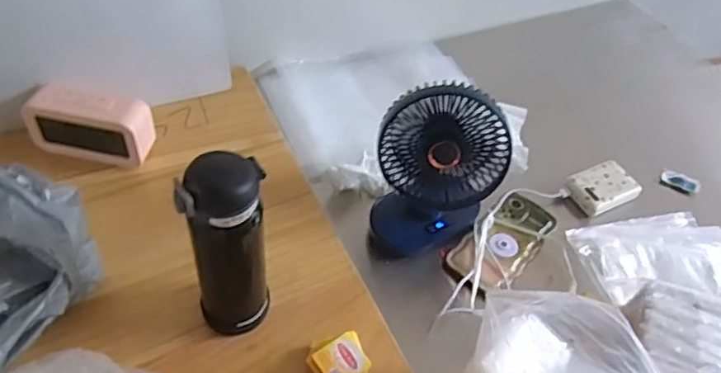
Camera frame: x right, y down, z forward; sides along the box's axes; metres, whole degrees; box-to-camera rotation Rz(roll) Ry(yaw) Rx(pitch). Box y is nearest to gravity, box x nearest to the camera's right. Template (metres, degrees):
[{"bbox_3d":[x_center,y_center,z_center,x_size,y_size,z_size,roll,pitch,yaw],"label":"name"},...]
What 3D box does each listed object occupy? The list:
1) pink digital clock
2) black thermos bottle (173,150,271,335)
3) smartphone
[{"bbox_3d":[-0.317,-0.076,0.715,0.136,0.070,0.059,11,48,5],"label":"pink digital clock"},{"bbox_3d":[-0.120,0.059,0.540,0.067,0.204,0.054,11,48,5],"label":"black thermos bottle"},{"bbox_3d":[0.184,0.064,0.760,0.076,0.019,0.171,37,55,25],"label":"smartphone"}]

